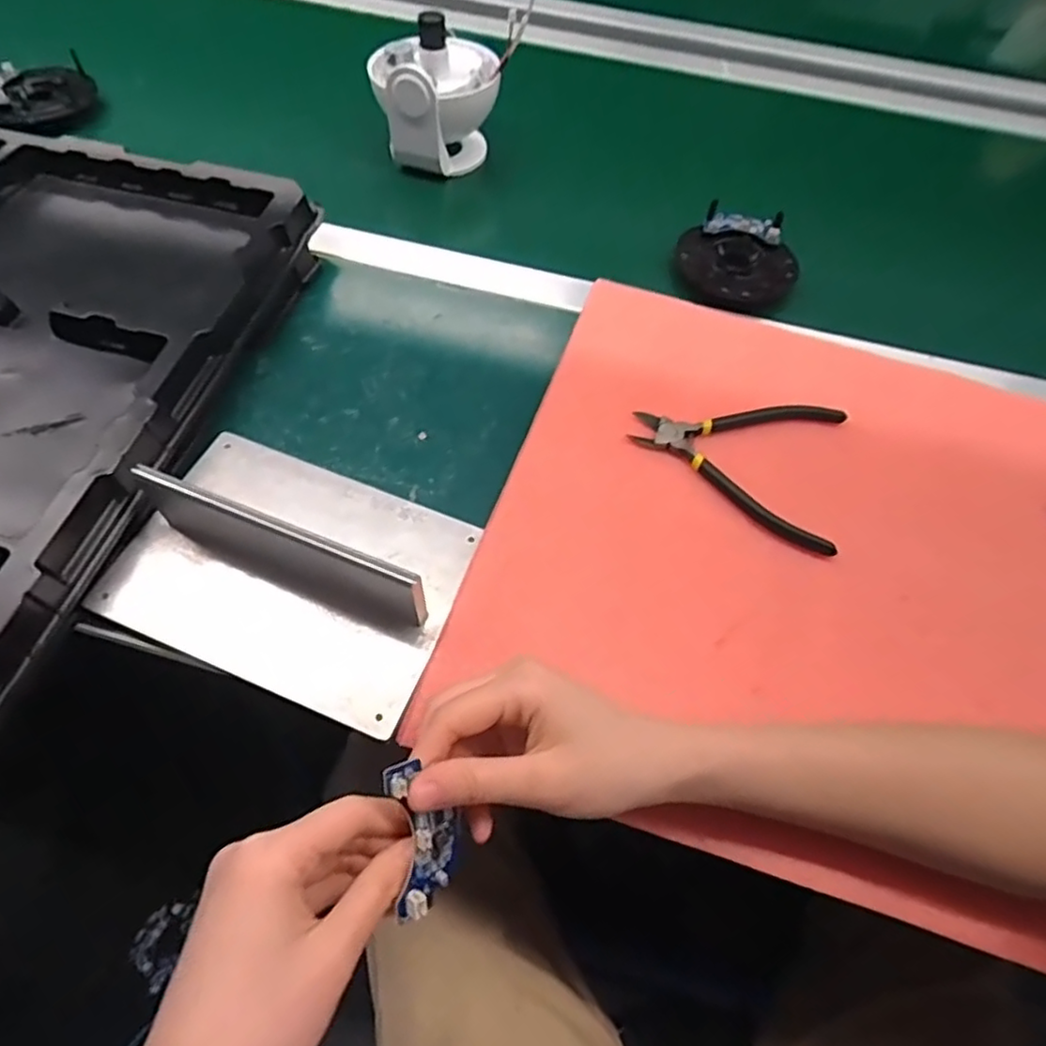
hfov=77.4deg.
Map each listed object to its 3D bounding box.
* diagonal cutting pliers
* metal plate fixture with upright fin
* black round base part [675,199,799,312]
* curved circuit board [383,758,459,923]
[{"bbox_3d":[0.146,-0.046,0.449,0.140,0.014,0.117,14,59,6],"label":"diagonal cutting pliers"},{"bbox_3d":[-0.137,0.014,0.375,0.197,0.053,0.135,20,60,10],"label":"metal plate fixture with upright fin"},{"bbox_3d":[0.183,-0.222,0.564,0.100,0.020,0.089,32,63,16],"label":"black round base part"},{"bbox_3d":[-0.040,0.131,0.277,0.031,0.007,0.061,-7,91,-40],"label":"curved circuit board"}]

